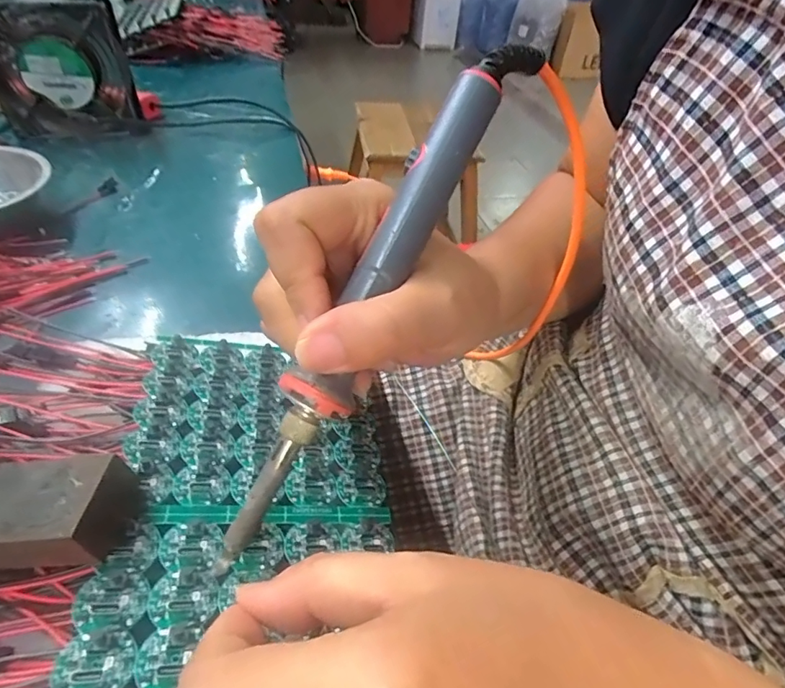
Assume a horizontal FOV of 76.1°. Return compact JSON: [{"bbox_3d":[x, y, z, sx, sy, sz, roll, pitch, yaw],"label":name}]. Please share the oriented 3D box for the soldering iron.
[{"bbox_3d":[-0.005,-0.020,0.181,0.022,0.022,0.218,27,86,20],"label":"soldering iron"}]

